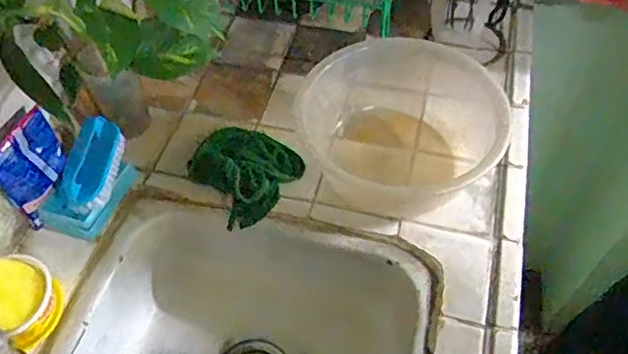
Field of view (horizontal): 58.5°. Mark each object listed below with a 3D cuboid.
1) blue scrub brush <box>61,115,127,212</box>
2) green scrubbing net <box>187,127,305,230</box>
[{"bbox_3d":[-0.265,-0.016,0.671,0.053,0.037,0.124,3,64,7],"label":"blue scrub brush"},{"bbox_3d":[-0.087,-0.016,0.710,0.121,0.030,0.124,31,58,27],"label":"green scrubbing net"}]

